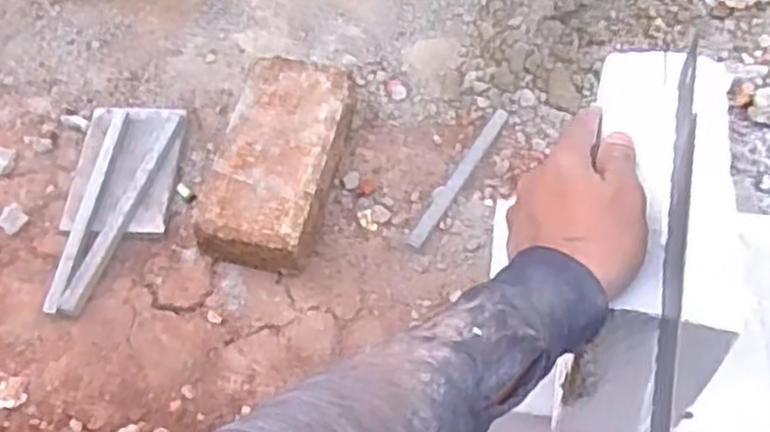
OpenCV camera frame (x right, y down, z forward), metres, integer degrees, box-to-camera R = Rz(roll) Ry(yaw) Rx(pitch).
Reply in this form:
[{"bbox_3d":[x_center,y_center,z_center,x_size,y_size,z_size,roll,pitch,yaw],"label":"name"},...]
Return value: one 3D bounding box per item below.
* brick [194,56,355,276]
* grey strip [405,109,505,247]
[{"bbox_3d":[-0.100,-0.049,0.741,0.109,0.066,0.209,11,61,8],"label":"brick"},{"bbox_3d":[0.075,-0.040,0.769,0.016,0.004,0.178,29,69,16],"label":"grey strip"}]

